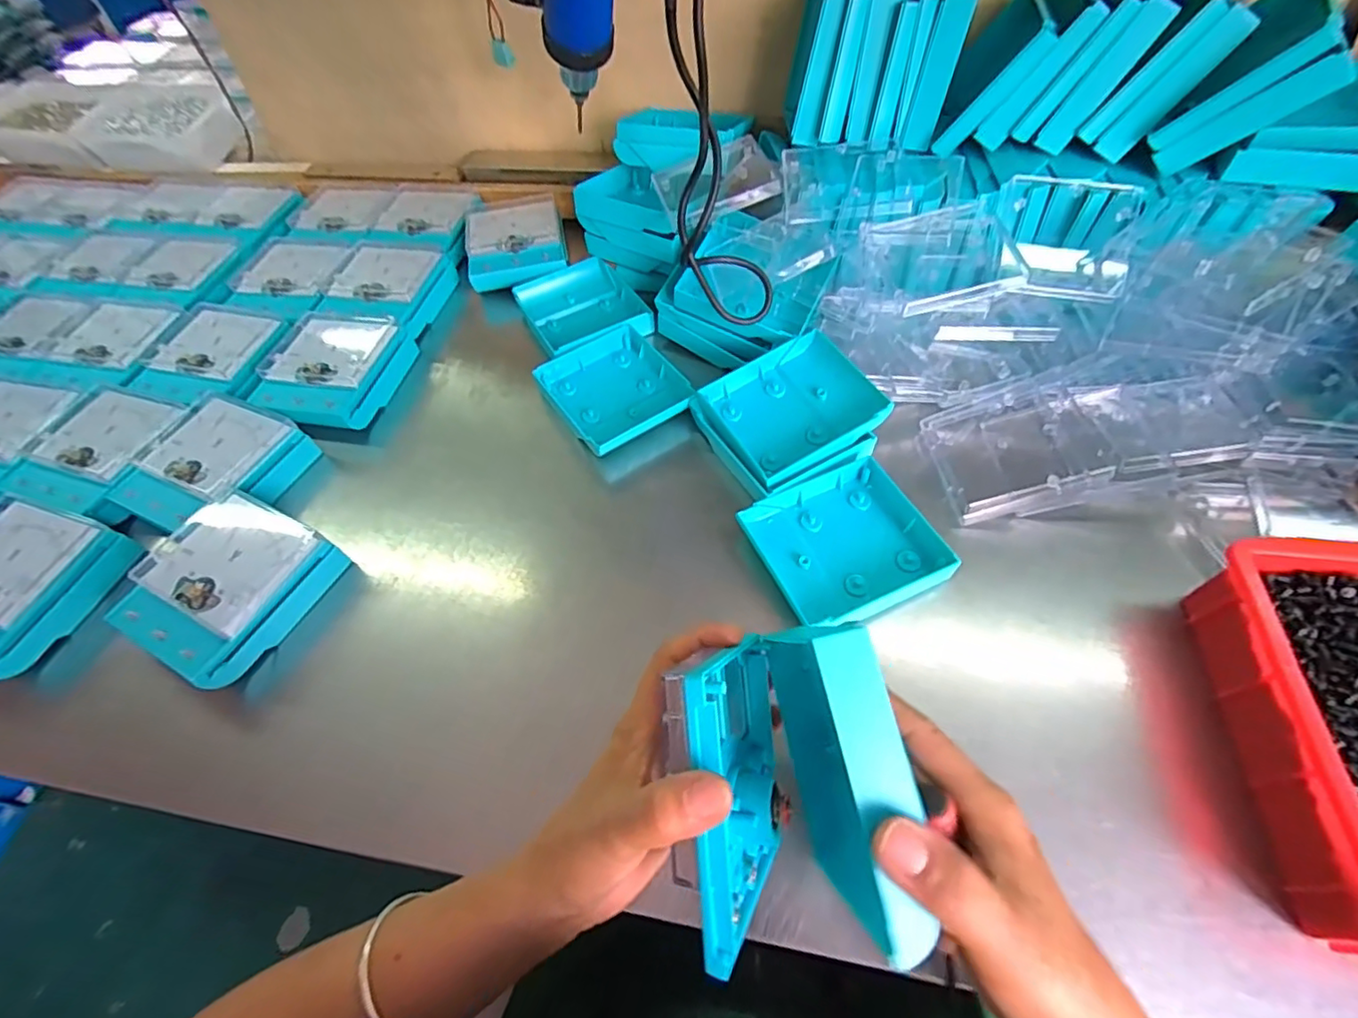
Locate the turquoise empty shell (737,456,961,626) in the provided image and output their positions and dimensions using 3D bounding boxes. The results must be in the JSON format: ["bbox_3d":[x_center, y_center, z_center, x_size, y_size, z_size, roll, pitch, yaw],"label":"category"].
[{"bbox_3d":[0.117,0.023,0.403,0.113,0.022,0.108,-23,57,-11],"label":"turquoise empty shell"}]

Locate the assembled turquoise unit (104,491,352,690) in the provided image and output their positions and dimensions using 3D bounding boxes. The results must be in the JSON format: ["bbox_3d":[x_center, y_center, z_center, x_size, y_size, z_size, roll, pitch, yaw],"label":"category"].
[{"bbox_3d":[-0.318,0.053,0.406,0.104,0.044,0.117,23,61,18],"label":"assembled turquoise unit"}]

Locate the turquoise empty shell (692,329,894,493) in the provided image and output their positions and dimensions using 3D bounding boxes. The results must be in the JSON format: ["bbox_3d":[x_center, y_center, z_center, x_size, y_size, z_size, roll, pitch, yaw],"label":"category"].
[{"bbox_3d":[0.089,-0.083,0.454,0.117,0.025,0.110,-26,58,-12],"label":"turquoise empty shell"}]

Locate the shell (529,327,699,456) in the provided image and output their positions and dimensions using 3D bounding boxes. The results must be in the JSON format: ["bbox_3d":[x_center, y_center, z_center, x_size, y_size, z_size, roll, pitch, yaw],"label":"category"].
[{"bbox_3d":[-0.055,-0.106,0.503,0.106,0.020,0.123,-30,59,-15],"label":"shell"}]

